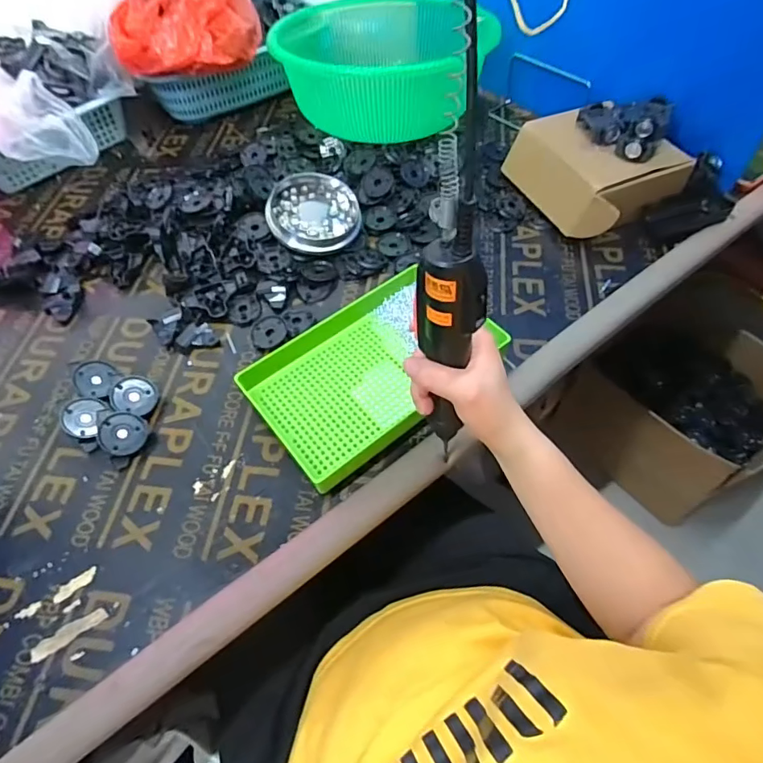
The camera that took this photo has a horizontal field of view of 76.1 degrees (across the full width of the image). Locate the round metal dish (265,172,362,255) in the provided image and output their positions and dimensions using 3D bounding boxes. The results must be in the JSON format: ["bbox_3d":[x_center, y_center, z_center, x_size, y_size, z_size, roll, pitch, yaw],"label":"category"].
[{"bbox_3d":[-0.087,-0.225,0.644,0.125,0.028,0.125,4,63,-7],"label":"round metal dish"}]

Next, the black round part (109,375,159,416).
[{"bbox_3d":[-0.256,0.015,0.507,0.045,0.005,0.041,10,68,-26],"label":"black round part"}]

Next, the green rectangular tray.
[{"bbox_3d":[-0.014,-0.019,0.510,0.238,0.040,0.165,-35,62,-18],"label":"green rectangular tray"}]

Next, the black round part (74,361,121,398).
[{"bbox_3d":[-0.305,-0.004,0.519,0.037,0.004,0.041,33,56,-18],"label":"black round part"}]

